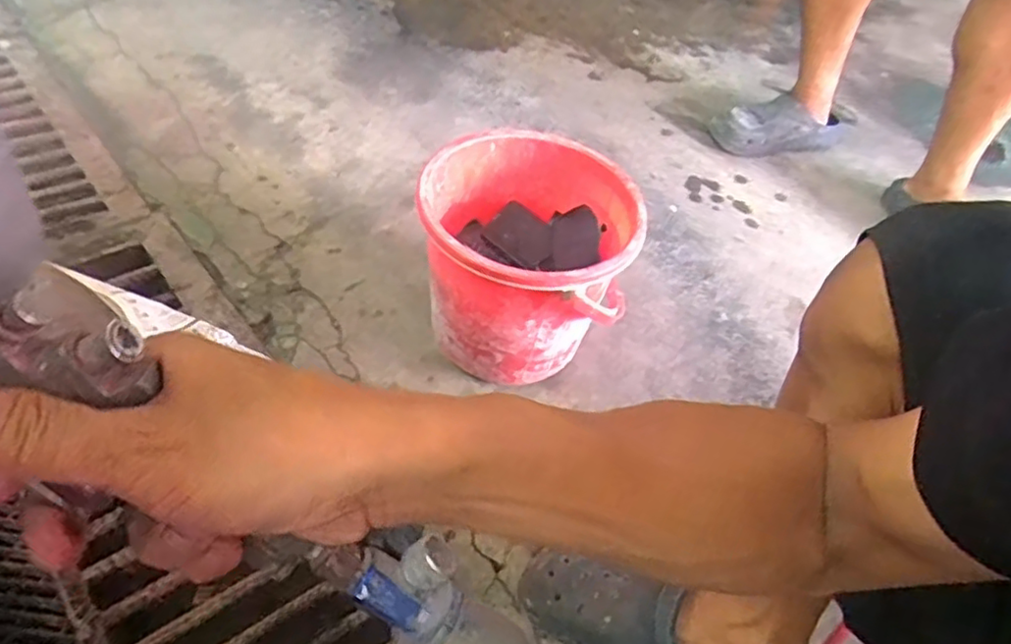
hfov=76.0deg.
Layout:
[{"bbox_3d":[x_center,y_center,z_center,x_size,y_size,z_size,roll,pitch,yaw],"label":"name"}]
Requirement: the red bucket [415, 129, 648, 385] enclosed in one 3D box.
[{"bbox_3d":[0.022,-0.069,0.767,0.228,0.202,0.250,6,49,-7],"label":"red bucket"}]

